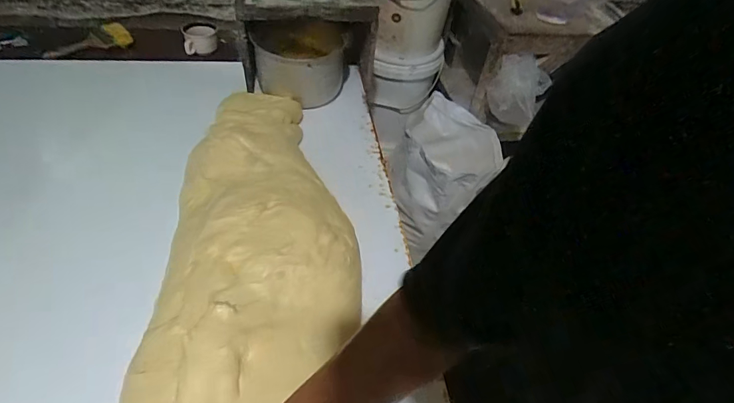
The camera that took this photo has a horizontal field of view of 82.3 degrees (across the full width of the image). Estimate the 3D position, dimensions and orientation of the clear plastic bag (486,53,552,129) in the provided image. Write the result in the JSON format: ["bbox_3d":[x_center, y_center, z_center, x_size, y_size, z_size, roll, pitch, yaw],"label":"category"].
[{"bbox_3d":[0.428,-0.327,1.218,0.164,0.203,0.080,12,26,-6],"label":"clear plastic bag"}]

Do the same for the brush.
[{"bbox_3d":[-0.736,-0.427,1.103,0.209,0.062,0.017,-17,27,-19],"label":"brush"}]

